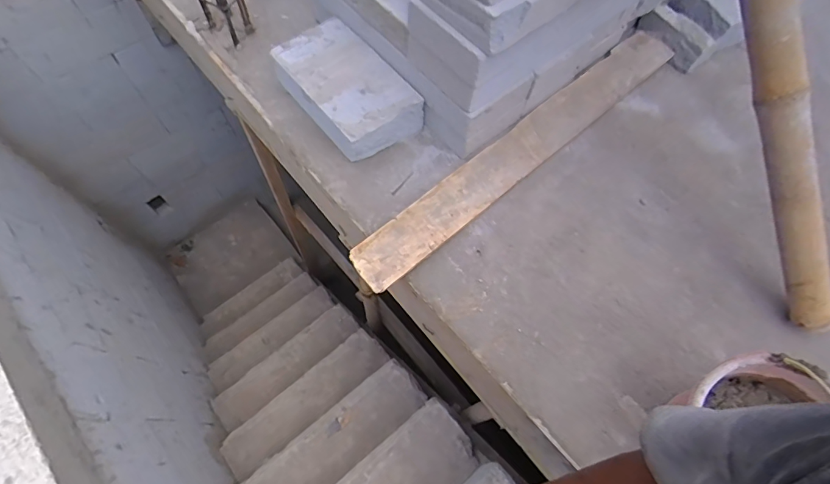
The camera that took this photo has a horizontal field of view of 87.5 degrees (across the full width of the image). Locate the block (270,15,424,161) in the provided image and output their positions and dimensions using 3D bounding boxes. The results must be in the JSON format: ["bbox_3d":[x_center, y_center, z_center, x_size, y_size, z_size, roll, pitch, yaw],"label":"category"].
[{"bbox_3d":[-0.166,-0.370,1.049,0.205,0.108,0.346,-37,72,-17],"label":"block"}]

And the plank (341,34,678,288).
[{"bbox_3d":[0.289,-0.252,1.055,1.076,0.028,0.117,-39,72,-17],"label":"plank"}]

